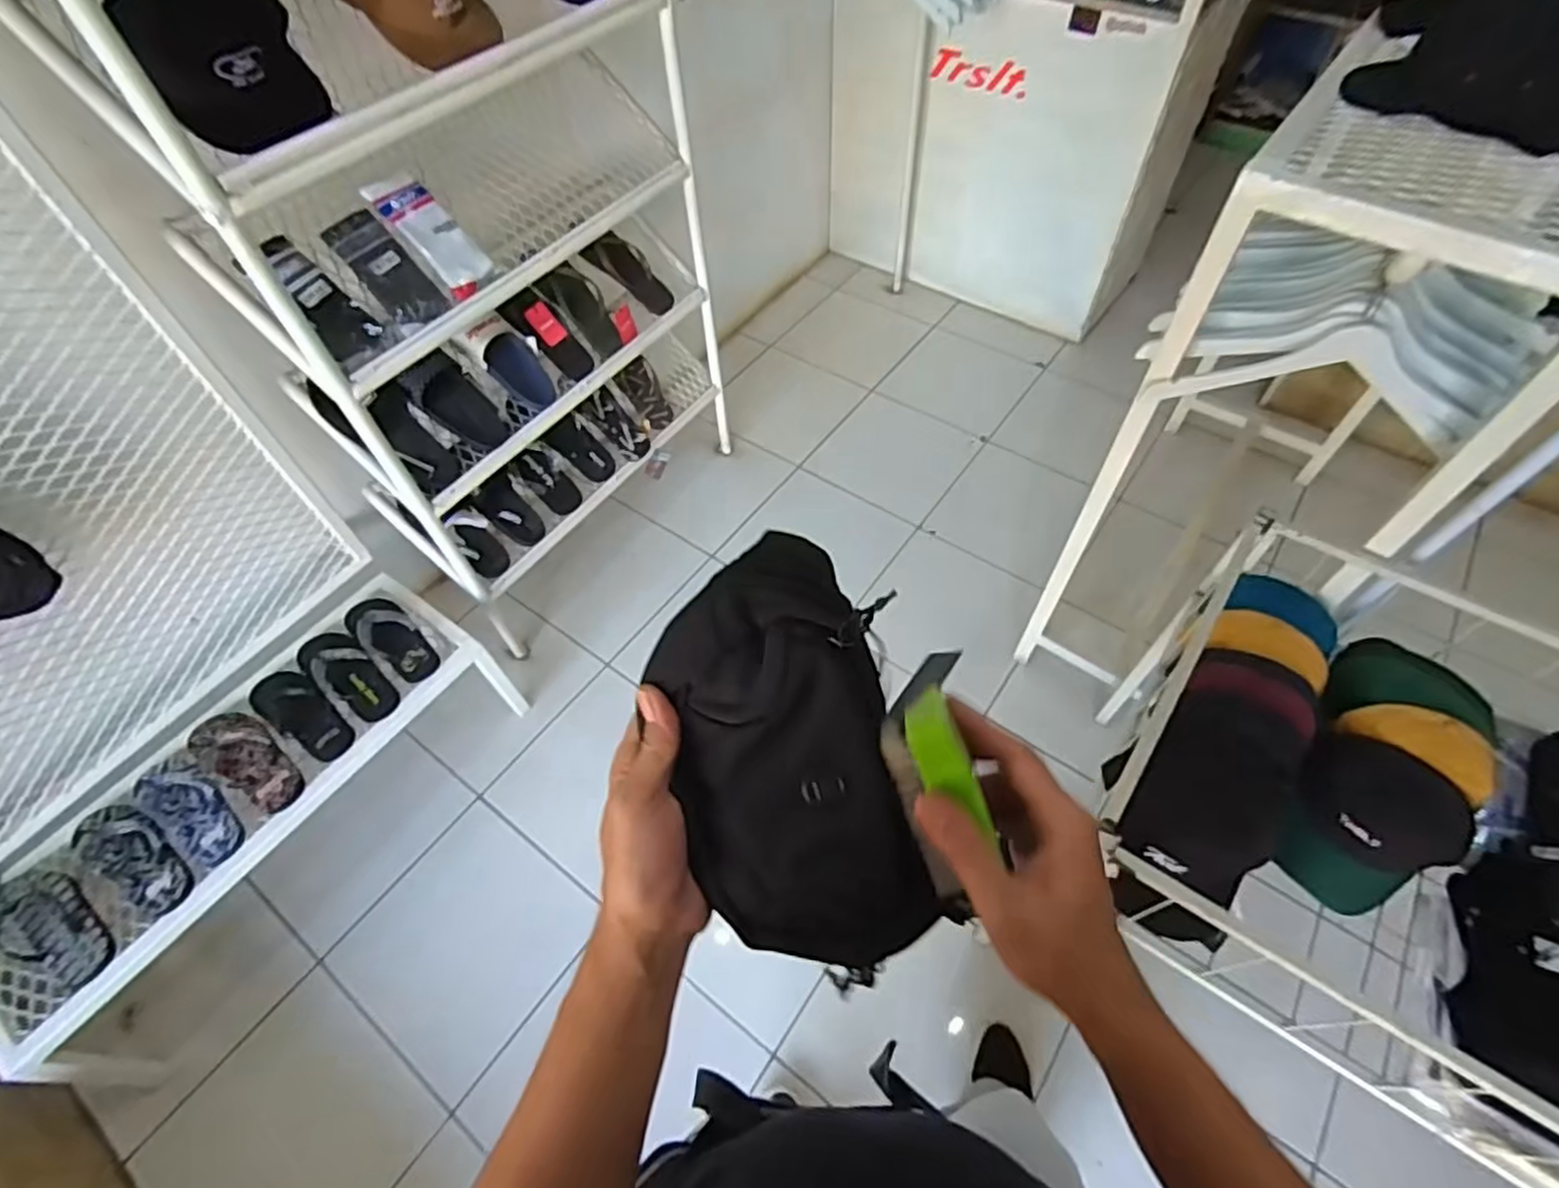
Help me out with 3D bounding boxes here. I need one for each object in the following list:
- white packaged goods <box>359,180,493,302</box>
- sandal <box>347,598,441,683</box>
[{"bbox_3d":[-0.570,-0.592,1.174,0.215,0.036,0.087,48,65,-6],"label":"white packaged goods"},{"bbox_3d":[-0.778,0.074,1.421,0.238,0.056,0.097,34,63,23],"label":"sandal"}]

